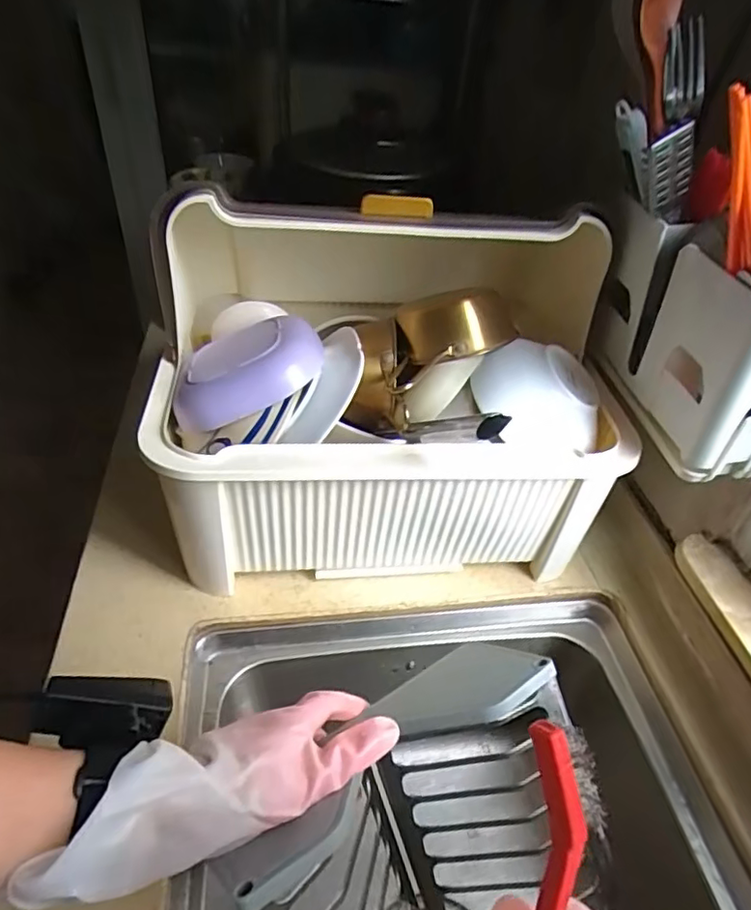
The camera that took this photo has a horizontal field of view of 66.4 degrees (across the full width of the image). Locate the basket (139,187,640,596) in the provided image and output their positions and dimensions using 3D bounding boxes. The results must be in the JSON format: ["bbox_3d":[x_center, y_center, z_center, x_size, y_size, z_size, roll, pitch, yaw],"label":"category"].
[{"bbox_3d":[0.009,-0.078,0.561,0.407,0.295,0.305,2,42,-4],"label":"basket"}]

